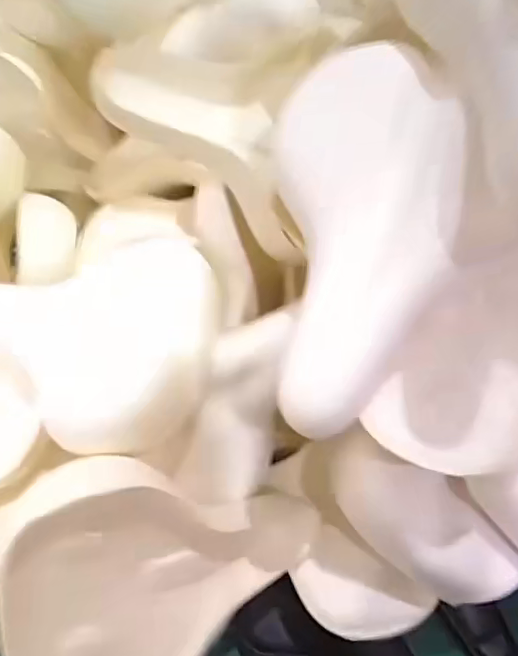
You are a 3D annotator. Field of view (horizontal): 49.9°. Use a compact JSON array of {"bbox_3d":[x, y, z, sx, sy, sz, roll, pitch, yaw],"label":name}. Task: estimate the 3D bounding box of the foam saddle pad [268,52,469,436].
[{"bbox_3d":[0.061,-0.055,0.357,0.111,0.050,0.246,7,93,0],"label":"foam saddle pad"}]

